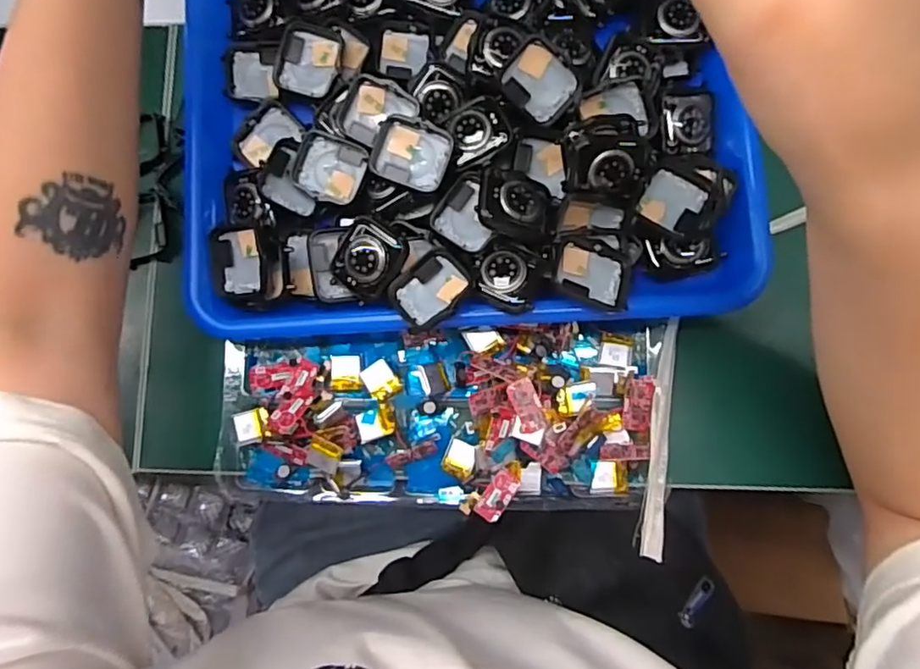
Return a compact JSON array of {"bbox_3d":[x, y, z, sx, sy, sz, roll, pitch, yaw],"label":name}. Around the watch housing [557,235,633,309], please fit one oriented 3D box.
[{"bbox_3d":[0.071,-0.033,0.319,0.041,0.006,0.032,19,68,-6],"label":"watch housing"}]

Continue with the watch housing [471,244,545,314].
[{"bbox_3d":[0.025,-0.032,0.316,0.038,0.007,0.034,26,85,7],"label":"watch housing"}]

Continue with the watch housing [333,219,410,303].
[{"bbox_3d":[-0.050,-0.041,0.324,0.036,0.010,0.041,34,108,8],"label":"watch housing"}]

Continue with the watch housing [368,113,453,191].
[{"bbox_3d":[-0.026,-0.099,0.325,0.042,0.013,0.034,18,84,6],"label":"watch housing"}]

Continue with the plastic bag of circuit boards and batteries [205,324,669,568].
[{"bbox_3d":[-0.009,0.043,0.340,0.256,0.032,0.122,5,83,4],"label":"plastic bag of circuit boards and batteries"}]

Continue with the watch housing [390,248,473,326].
[{"bbox_3d":[-0.016,-0.025,0.318,0.041,0.014,0.034,-43,82,-2],"label":"watch housing"}]

